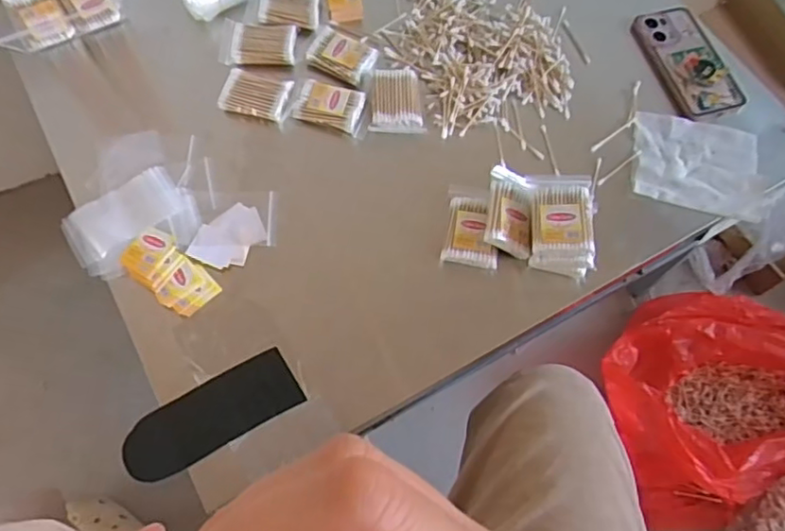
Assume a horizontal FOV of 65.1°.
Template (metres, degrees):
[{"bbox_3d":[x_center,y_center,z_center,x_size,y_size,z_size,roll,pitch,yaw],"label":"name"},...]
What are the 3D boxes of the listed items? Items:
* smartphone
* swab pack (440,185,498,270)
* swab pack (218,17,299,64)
[{"bbox_3d":[0.365,-0.256,0.757,0.088,0.017,0.163,-14,70,-7],"label":"smartphone"},{"bbox_3d":[0.085,-0.044,0.651,0.056,0.021,0.090,8,69,1],"label":"swab pack"},{"bbox_3d":[-0.162,-0.267,0.742,0.088,0.011,0.062,3,69,-1],"label":"swab pack"}]

